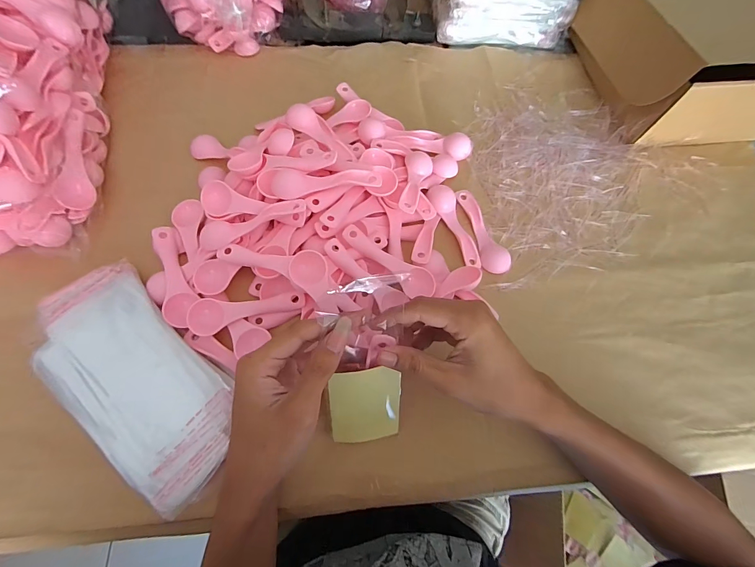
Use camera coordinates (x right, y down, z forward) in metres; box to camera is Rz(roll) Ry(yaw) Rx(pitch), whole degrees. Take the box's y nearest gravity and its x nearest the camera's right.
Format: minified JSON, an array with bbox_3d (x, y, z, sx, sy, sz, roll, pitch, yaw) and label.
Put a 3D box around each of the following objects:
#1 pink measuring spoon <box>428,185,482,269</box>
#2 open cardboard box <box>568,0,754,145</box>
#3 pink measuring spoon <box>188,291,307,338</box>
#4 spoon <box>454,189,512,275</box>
[{"bbox_3d":[0.092,-0.069,0.401,0.031,0.009,0.107,-18,70,-11],"label":"pink measuring spoon"},{"bbox_3d":[0.455,-0.332,0.483,0.270,0.103,0.251,-6,68,-6],"label":"open cardboard box"},{"bbox_3d":[-0.130,0.023,0.345,0.111,0.017,0.031,-16,69,-10],"label":"pink measuring spoon"},{"bbox_3d":[0.125,-0.063,0.405,0.034,0.010,0.109,-12,69,-9],"label":"spoon"}]

